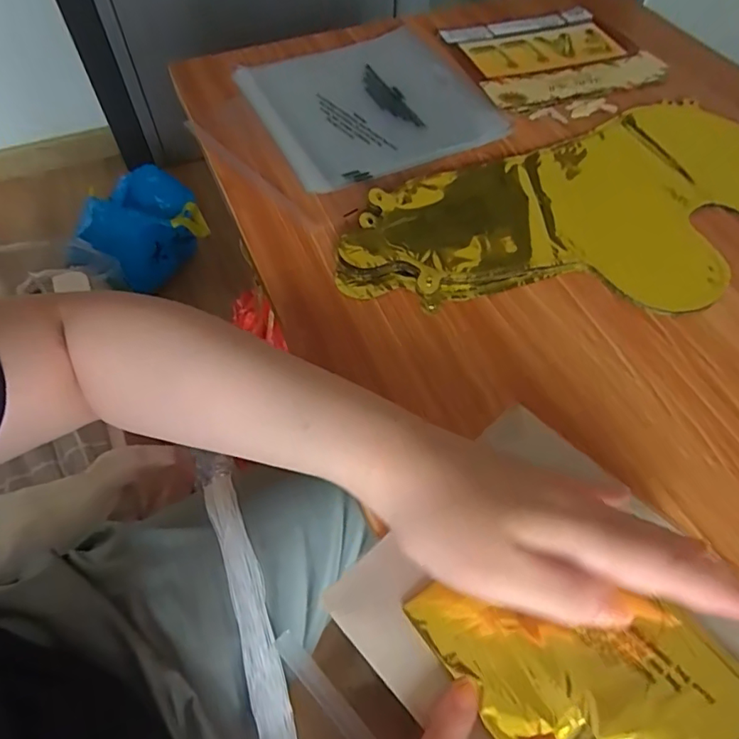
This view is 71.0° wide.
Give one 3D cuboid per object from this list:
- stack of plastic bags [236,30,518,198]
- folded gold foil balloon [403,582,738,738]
[{"bbox_3d":[-0.003,-0.255,0.492,0.197,0.005,0.204,-23,60,-14],"label":"stack of plastic bags"},{"bbox_3d":[0.097,0.133,0.241,0.102,0.012,0.125,-34,63,-20],"label":"folded gold foil balloon"}]

